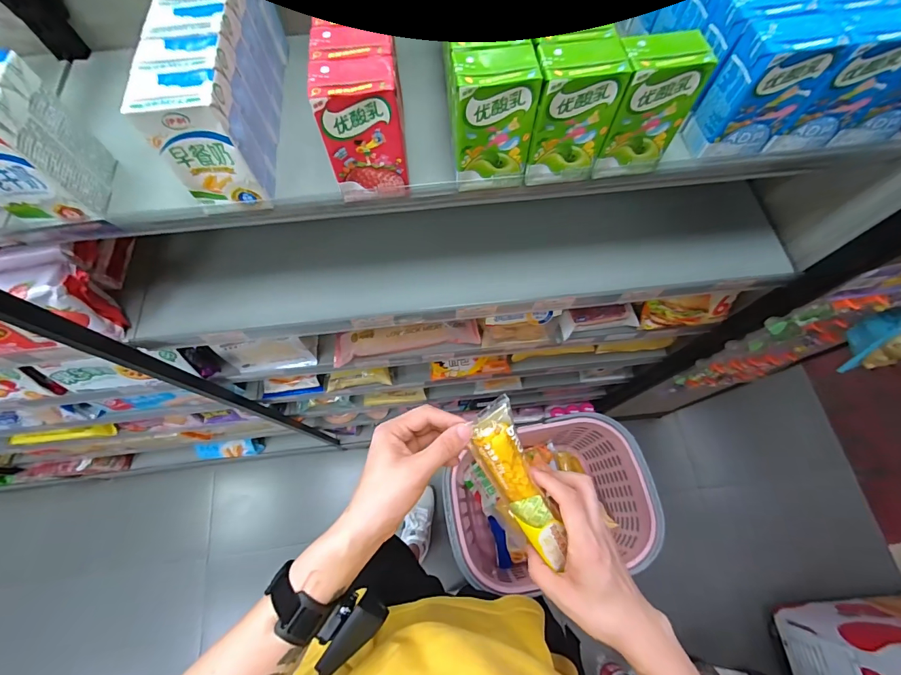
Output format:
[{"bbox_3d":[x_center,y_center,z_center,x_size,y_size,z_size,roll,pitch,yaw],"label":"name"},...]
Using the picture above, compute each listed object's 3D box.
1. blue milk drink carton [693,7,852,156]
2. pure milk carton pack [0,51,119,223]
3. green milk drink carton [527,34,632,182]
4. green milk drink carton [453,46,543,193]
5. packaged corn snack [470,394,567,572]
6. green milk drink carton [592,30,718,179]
[{"bbox_3d":[0.271,-0.219,0.346,0.066,0.096,0.045,-9,70,-3],"label":"blue milk drink carton"},{"bbox_3d":[-0.374,-0.168,0.343,0.069,0.105,0.098,-9,70,-3],"label":"pure milk carton pack"},{"bbox_3d":[0.102,-0.193,0.343,0.065,0.103,0.045,-8,70,-3],"label":"green milk drink carton"},{"bbox_3d":[0.036,-0.186,0.344,0.067,0.105,0.042,-3,69,-1],"label":"green milk drink carton"},{"bbox_3d":[0.069,0.148,0.395,0.050,0.028,0.167,-26,97,-9],"label":"packaged corn snack"},{"bbox_3d":[0.167,-0.199,0.345,0.064,0.105,0.041,-4,69,-1],"label":"green milk drink carton"}]

